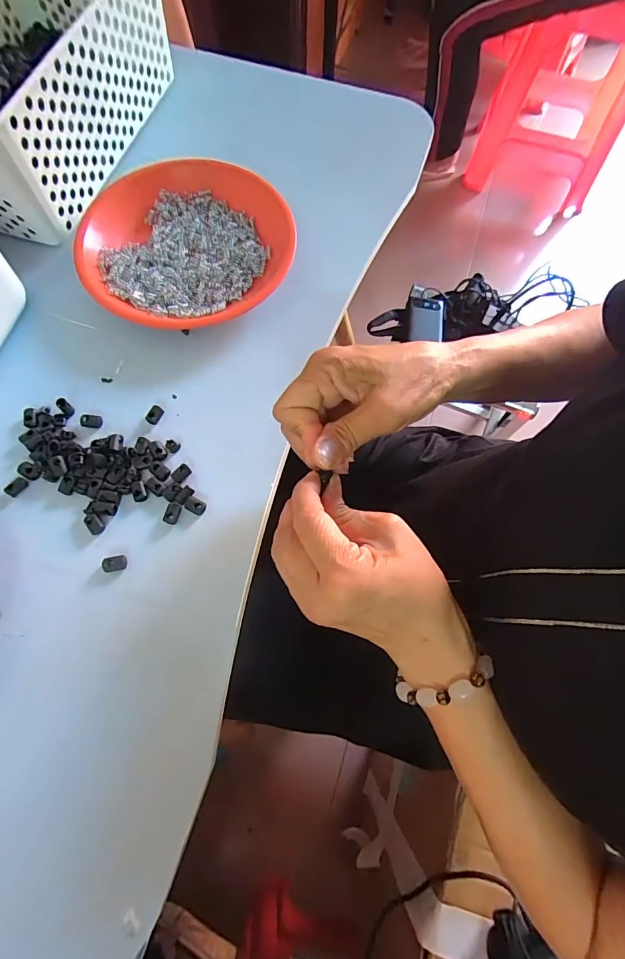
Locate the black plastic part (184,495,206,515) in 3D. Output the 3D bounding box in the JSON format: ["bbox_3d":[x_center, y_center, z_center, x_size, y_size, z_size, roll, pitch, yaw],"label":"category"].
[{"bbox_3d":[-0.090,0.020,0.319,0.015,0.004,0.011,28,73,7],"label":"black plastic part"}]

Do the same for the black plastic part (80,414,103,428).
[{"bbox_3d":[-0.182,-0.048,0.341,0.017,0.004,0.011,4,71,0],"label":"black plastic part"}]

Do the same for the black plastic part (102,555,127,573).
[{"bbox_3d":[-0.144,0.061,0.302,0.016,0.004,0.011,-11,72,-5],"label":"black plastic part"}]

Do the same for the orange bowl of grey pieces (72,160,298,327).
[{"bbox_3d":[-0.118,-0.224,0.392,0.193,0.025,0.174,-27,74,-10],"label":"orange bowl of grey pieces"}]

